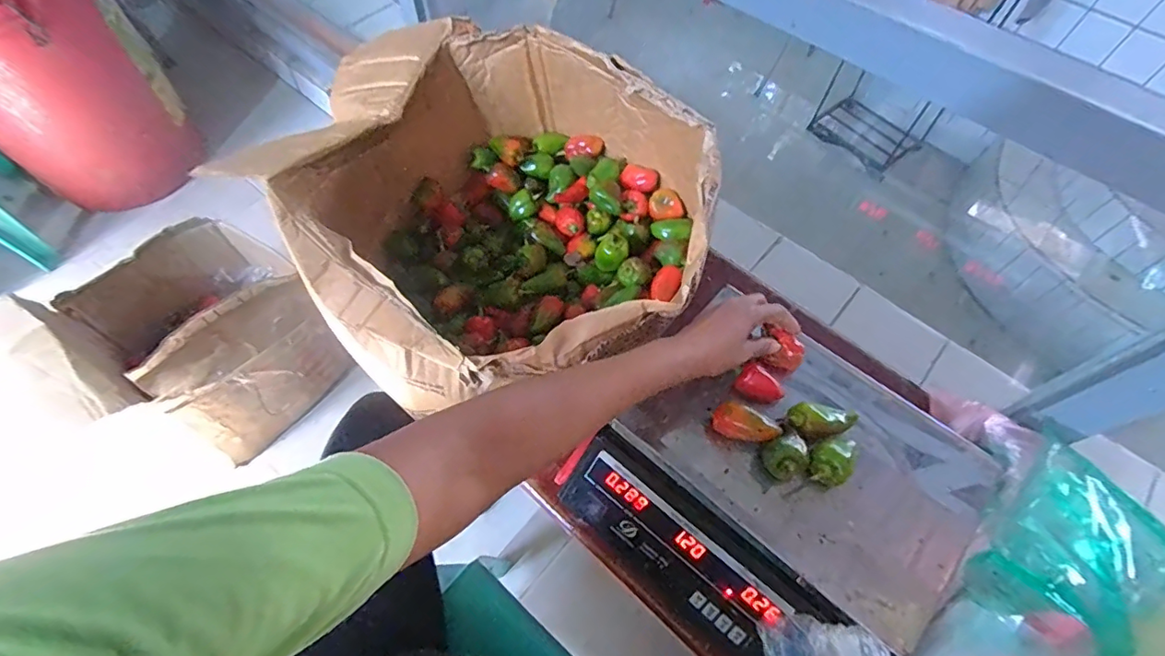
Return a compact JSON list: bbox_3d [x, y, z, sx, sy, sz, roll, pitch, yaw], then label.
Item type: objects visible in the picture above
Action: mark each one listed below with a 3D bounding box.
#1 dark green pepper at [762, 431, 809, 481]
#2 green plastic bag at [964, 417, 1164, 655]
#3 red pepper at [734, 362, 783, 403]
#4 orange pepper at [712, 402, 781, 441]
[{"bbox_3d":[0.201,0.129,0.526,0.046,0.042,0.038,-25,65,-14],"label":"dark green pepper"},{"bbox_3d":[0.477,0.214,0.513,0.189,0.059,0.139,-37,68,-19],"label":"green plastic bag"},{"bbox_3d":[0.190,0.060,0.563,0.049,0.033,0.029,24,64,12],"label":"red pepper"},{"bbox_3d":[0.165,0.101,0.541,0.061,0.035,0.030,22,63,11],"label":"orange pepper"}]

